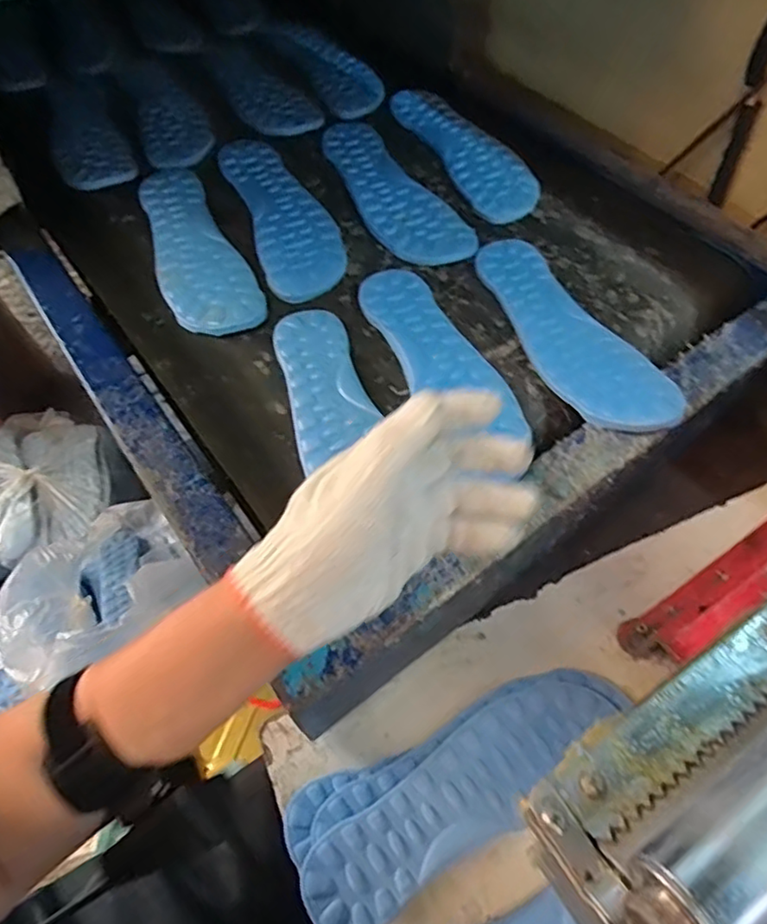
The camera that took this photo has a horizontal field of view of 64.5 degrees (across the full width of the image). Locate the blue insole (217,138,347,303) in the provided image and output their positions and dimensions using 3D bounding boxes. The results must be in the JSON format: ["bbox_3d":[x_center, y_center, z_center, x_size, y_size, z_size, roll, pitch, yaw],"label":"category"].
[{"bbox_3d":[-0.108,-0.266,0.638,0.082,0.013,0.267,-19,60,-9],"label":"blue insole"}]

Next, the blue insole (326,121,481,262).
[{"bbox_3d":[0.002,-0.300,0.654,0.088,0.006,0.280,-22,60,-11],"label":"blue insole"}]

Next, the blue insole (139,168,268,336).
[{"bbox_3d":[-0.190,-0.214,0.599,0.080,0.009,0.255,-24,61,-12],"label":"blue insole"}]

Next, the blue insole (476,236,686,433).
[{"bbox_3d":[0.153,-0.116,0.526,0.077,0.020,0.245,-22,60,-10],"label":"blue insole"}]

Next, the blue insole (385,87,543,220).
[{"bbox_3d":[0.092,-0.359,0.687,0.083,0.006,0.260,-22,60,-11],"label":"blue insole"}]

